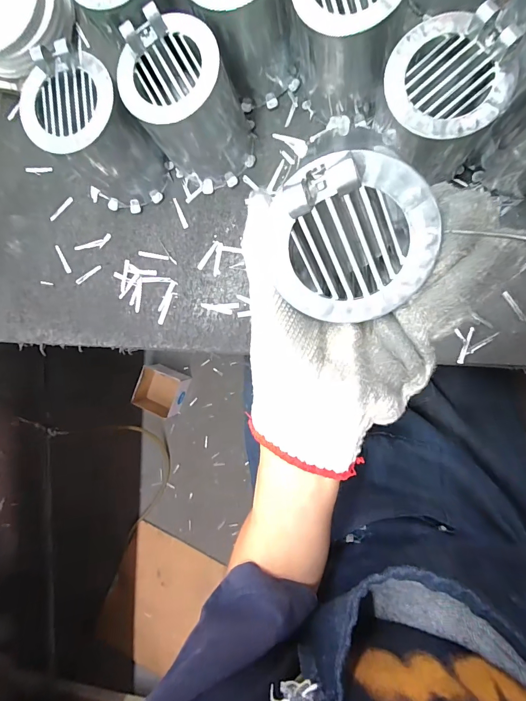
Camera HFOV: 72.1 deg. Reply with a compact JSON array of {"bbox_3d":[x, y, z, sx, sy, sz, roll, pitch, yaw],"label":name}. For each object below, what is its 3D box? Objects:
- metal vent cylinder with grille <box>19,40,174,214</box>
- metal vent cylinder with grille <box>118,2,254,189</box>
[{"bbox_3d":[-0.159,-0.206,0.357,0.086,0.120,0.088,0,91,10],"label":"metal vent cylinder with grille"},{"bbox_3d":[-0.064,-0.223,0.343,0.091,0.116,0.091,-40,85,8],"label":"metal vent cylinder with grille"}]

